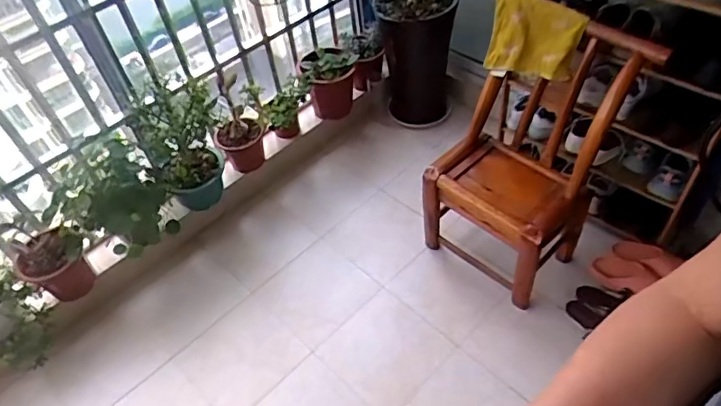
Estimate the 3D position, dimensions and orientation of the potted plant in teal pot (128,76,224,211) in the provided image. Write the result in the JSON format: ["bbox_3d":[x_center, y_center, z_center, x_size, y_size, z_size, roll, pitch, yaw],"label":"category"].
[{"bbox_3d":[-0.546,-0.169,1.706,0.254,0.359,0.226,-22,50,-12],"label":"potted plant in teal pot"}]

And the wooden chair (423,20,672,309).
[{"bbox_3d":[0.473,-0.137,1.538,0.426,0.654,0.476,31,59,30],"label":"wooden chair"}]

